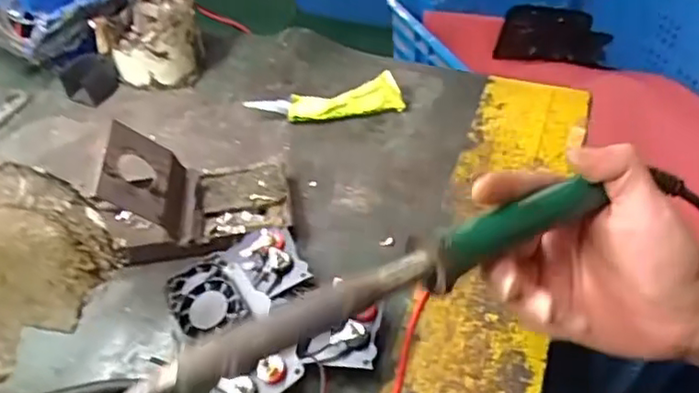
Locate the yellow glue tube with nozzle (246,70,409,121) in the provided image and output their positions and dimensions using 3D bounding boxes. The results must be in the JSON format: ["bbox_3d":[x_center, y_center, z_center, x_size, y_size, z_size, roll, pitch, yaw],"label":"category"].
[{"bbox_3d":[-0.018,-0.081,0.555,0.131,0.027,0.027,-8,45,-6],"label":"yellow glue tube with nozzle"}]

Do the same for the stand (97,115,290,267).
[{"bbox_3d":[-0.105,-0.007,0.451,0.122,0.079,0.080,-8,45,-6],"label":"stand"}]

